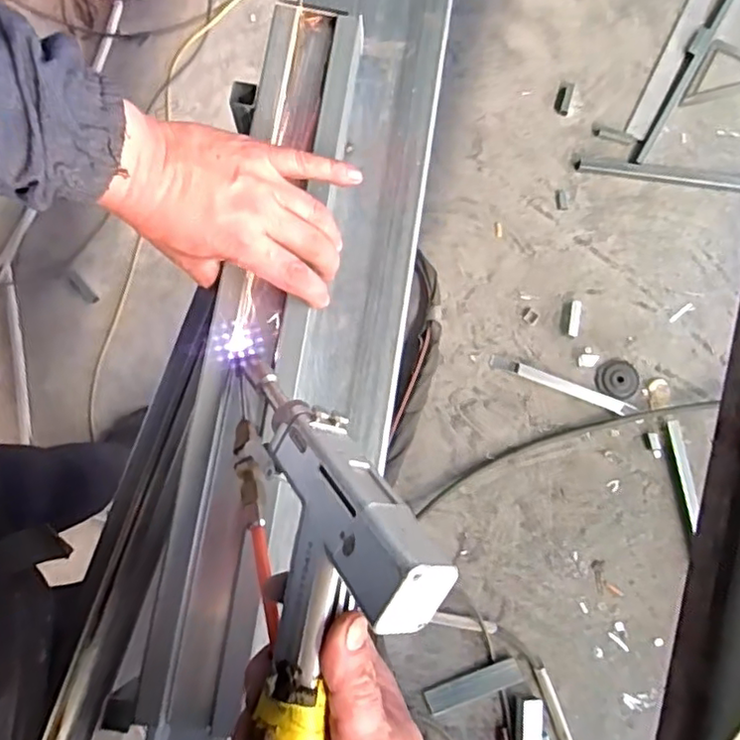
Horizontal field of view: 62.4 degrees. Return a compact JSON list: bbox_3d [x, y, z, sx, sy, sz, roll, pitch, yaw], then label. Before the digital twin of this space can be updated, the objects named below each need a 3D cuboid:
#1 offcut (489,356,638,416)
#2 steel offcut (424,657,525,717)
[{"bbox_3d":[0.431,0.034,1.371,0.332,0.016,0.034,21,81,4],"label":"offcut"},{"bbox_3d":[0.216,0.658,1.271,0.202,0.006,0.053,-21,80,-1],"label":"steel offcut"}]

